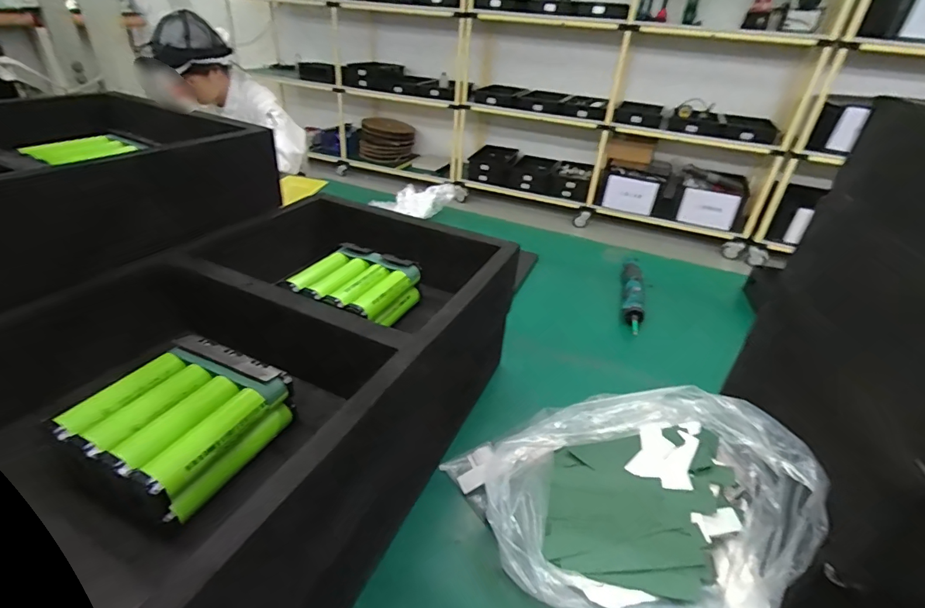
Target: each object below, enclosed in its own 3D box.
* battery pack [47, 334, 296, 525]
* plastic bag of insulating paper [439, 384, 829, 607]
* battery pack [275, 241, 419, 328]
[{"bbox_3d":[-0.257,0.106,0.419,0.134,0.059,0.143,16,34,18],"label":"battery pack"},{"bbox_3d":[0.190,0.205,0.486,0.353,0.159,0.221,-2,33,-10],"label":"plastic bag of insulating paper"},{"bbox_3d":[-0.146,-0.017,0.627,0.128,0.057,0.141,16,34,17],"label":"battery pack"}]

